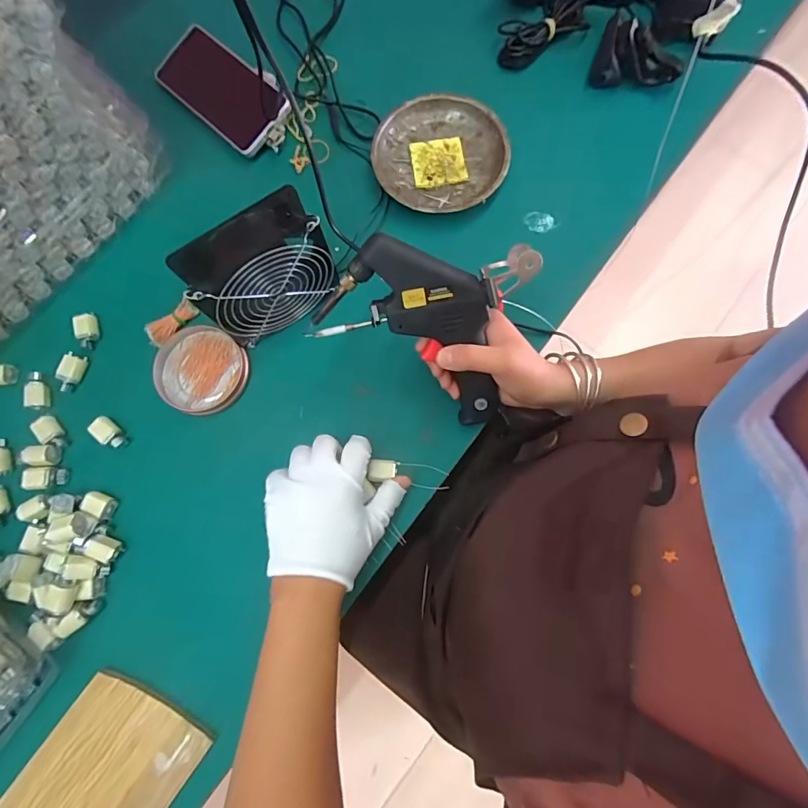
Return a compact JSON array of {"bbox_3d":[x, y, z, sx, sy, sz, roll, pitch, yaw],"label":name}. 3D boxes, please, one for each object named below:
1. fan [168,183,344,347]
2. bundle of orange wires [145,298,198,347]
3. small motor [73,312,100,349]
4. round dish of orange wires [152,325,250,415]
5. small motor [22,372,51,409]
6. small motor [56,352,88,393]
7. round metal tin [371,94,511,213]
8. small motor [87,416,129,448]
[{"bbox_3d":[-0.124,-0.115,0.391,0.116,0.110,0.054,-36,80,-6],"label":"fan"},{"bbox_3d":[-0.239,-0.084,0.441,0.056,0.013,0.023,-43,81,-7],"label":"bundle of orange wires"},{"bbox_3d":[-0.326,-0.076,0.437,0.019,0.010,0.037,-14,78,-1],"label":"small motor"},{"bbox_3d":[-0.207,-0.036,0.435,0.095,0.014,0.086,39,82,8],"label":"round dish of orange wires"},{"bbox_3d":[-0.365,-0.014,0.424,0.013,0.017,0.038,-13,78,-1],"label":"small motor"},{"bbox_3d":[-0.336,-0.033,0.430,0.021,0.016,0.040,6,79,3],"label":"small motor"},{"bbox_3d":[0.039,-0.272,0.465,0.142,0.016,0.132,0,78,1],"label":"round metal tin"},{"bbox_3d":[-0.287,0.029,0.416,0.037,0.011,0.021,31,81,7],"label":"small motor"}]

